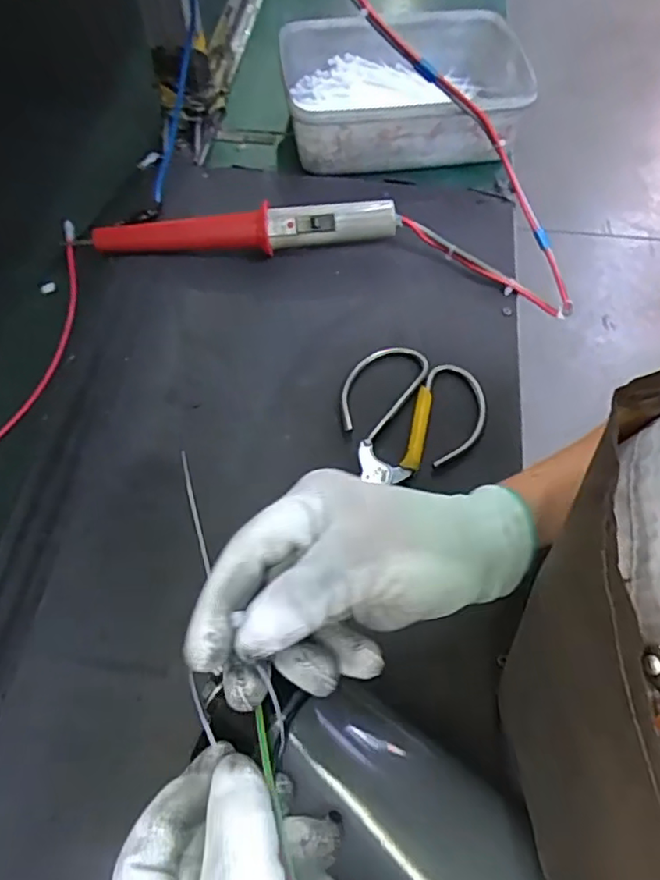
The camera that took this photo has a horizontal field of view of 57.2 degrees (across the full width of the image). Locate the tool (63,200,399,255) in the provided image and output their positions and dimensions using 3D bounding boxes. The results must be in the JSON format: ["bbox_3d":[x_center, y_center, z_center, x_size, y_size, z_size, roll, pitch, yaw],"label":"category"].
[{"bbox_3d":[-0.080,-0.172,0.500,0.262,0.043,0.026,1,60,1],"label":"tool"}]

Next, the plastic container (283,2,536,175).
[{"bbox_3d":[0.069,-0.322,0.570,0.215,0.070,0.152,-5,60,-3],"label":"plastic container"}]

